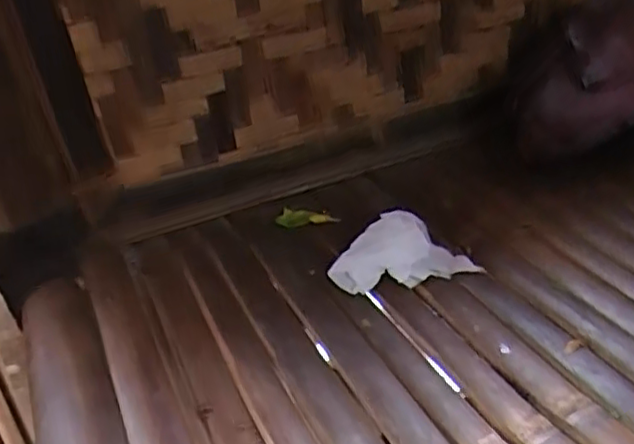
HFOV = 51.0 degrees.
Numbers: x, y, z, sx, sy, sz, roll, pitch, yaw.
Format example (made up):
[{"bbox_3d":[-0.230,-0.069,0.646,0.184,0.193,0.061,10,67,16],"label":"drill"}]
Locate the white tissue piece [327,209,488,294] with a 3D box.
[{"bbox_3d":[0.061,0.023,0.534,0.106,0.022,0.074,-12,30,-11],"label":"white tissue piece"}]

